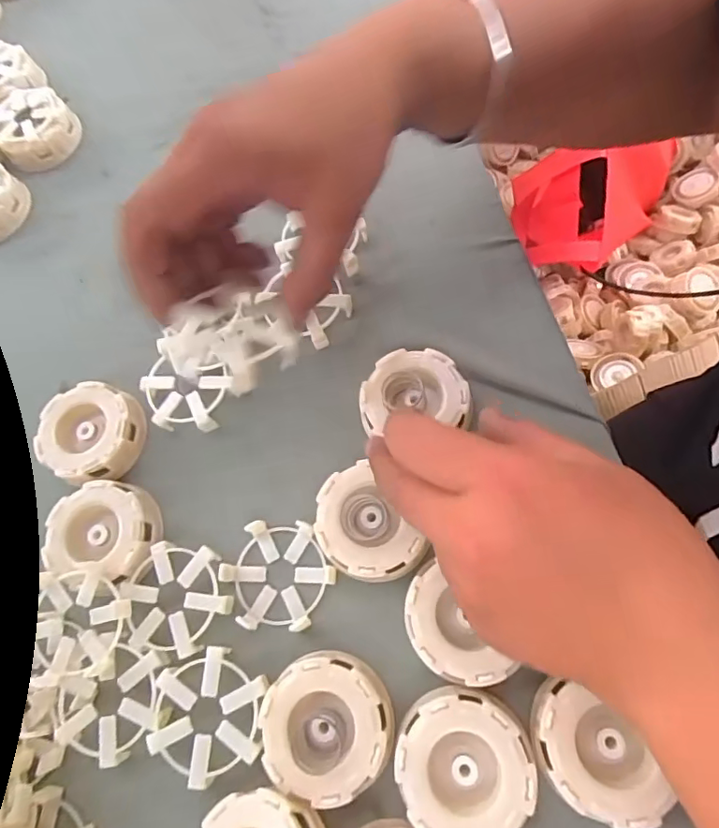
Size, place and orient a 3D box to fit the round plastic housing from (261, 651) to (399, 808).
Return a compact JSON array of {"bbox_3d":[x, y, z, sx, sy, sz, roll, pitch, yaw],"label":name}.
[{"bbox_3d":[-0.016,0.147,0.251,0.059,0.021,0.061,-1,68,3],"label":"round plastic housing"}]

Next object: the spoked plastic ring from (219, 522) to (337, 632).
[{"bbox_3d":[-0.044,0.086,0.286,0.054,0.008,0.060,-28,69,-8],"label":"spoked plastic ring"}]

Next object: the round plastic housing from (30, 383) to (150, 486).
[{"bbox_3d":[-0.161,0.011,0.319,0.057,0.019,0.058,-1,68,3],"label":"round plastic housing"}]

